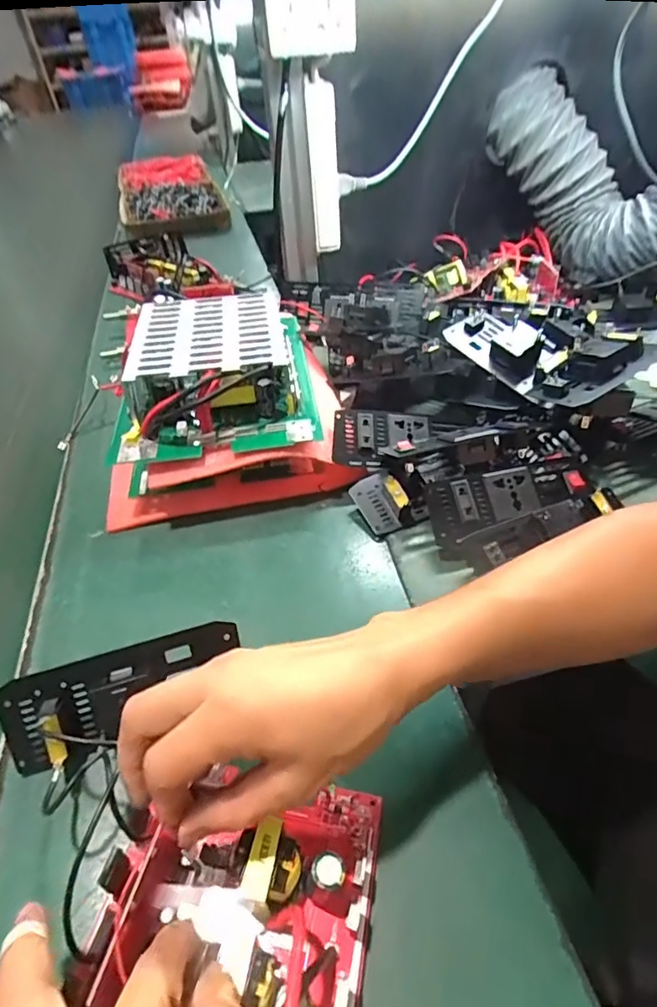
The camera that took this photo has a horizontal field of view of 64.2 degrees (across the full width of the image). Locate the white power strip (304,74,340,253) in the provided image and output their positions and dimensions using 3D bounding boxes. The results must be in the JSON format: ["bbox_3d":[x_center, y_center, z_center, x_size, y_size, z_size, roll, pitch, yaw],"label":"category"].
[{"bbox_3d":[-0.004,-0.386,0.613,0.032,0.168,0.027,-9,43,-2],"label":"white power strip"}]

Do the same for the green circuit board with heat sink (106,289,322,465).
[{"bbox_3d":[-0.109,-0.141,0.508,0.178,0.062,0.234,-6,42,-2],"label":"green circuit board with heat sink"}]

